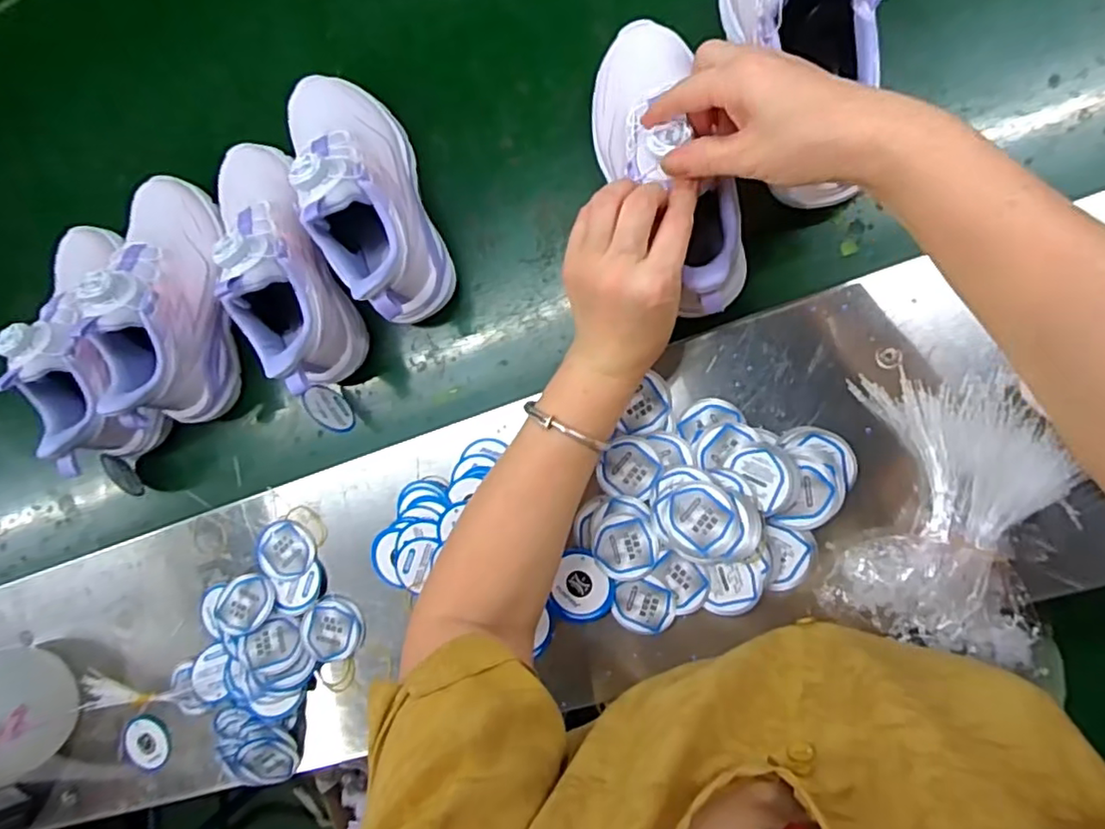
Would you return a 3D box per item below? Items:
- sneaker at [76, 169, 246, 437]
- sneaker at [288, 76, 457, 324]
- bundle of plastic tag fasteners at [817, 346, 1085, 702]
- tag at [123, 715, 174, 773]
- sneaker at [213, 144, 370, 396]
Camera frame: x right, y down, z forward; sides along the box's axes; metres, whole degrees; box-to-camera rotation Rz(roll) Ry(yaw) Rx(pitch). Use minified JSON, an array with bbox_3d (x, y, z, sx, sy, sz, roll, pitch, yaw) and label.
[{"bbox_3d":[-0.326,-0.096,0.518,0.088,0.111,0.215,1,89,4],"label":"sneaker"},{"bbox_3d":[-0.147,-0.176,0.473,0.089,0.097,0.211,-22,88,3],"label":"sneaker"},{"bbox_3d":[0.259,0.062,0.399,0.127,0.042,0.181,11,90,4],"label":"bundle of plastic tag fasteners"},{"bbox_3d":[-0.360,0.294,0.547,0.039,0.006,0.053,2,97,-9],"label":"tag"},{"bbox_3d":[-0.220,-0.121,0.496,0.070,0.120,0.208,-23,88,3],"label":"sneaker"}]

